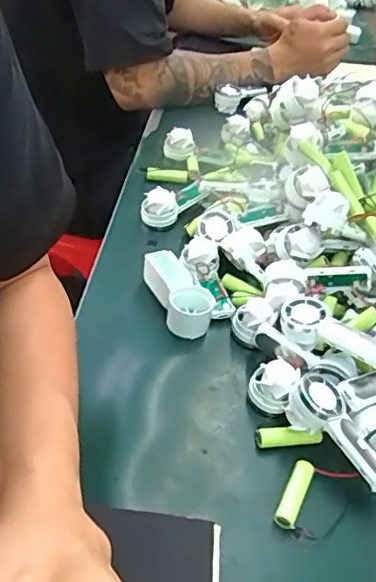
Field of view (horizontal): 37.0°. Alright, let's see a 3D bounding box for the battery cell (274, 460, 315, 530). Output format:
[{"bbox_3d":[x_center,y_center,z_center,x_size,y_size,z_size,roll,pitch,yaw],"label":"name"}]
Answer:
[{"bbox_3d":[0.078,0.146,0.406,0.015,0.014,0.053,23,46,15],"label":"battery cell"}]

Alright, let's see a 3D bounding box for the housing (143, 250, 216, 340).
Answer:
[{"bbox_3d":[-0.008,-0.002,0.535,0.043,0.033,0.094,-13,48,-21],"label":"housing"}]

